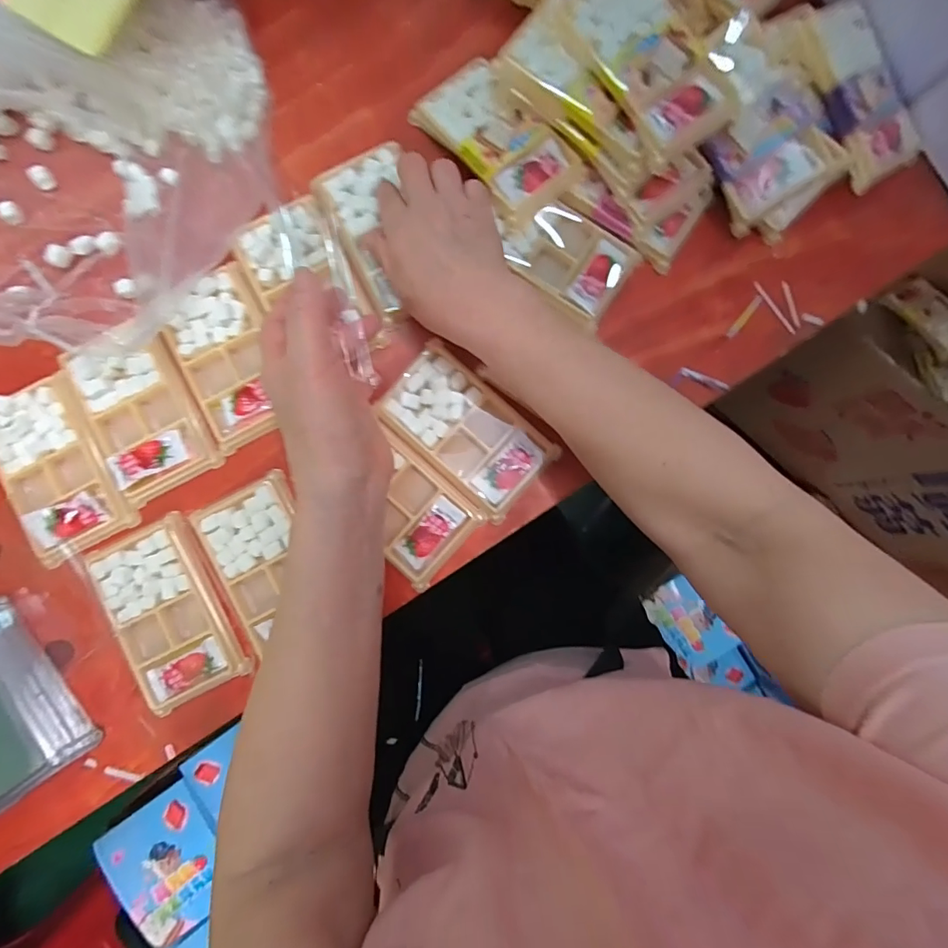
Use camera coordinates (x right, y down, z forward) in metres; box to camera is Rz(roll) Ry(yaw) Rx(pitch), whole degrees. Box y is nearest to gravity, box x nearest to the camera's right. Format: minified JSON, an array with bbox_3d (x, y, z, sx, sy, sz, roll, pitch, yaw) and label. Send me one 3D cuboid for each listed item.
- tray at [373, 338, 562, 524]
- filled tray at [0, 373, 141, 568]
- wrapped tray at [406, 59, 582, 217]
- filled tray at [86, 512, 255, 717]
[{"bbox_3d":[-0.005,-0.037,0.376,0.133,0.013,0.080,43,87,1],"label":"tray"},{"bbox_3d":[-0.325,-0.004,0.366,0.078,0.015,0.130,-25,88,-2],"label":"filled tray"},{"bbox_3d":[0.017,-0.267,0.377,0.068,0.023,0.131,-41,88,-3],"label":"wrapped tray"},{"bbox_3d":[-0.234,0.106,0.364,0.080,0.014,0.132,-25,88,-2],"label":"filled tray"}]

